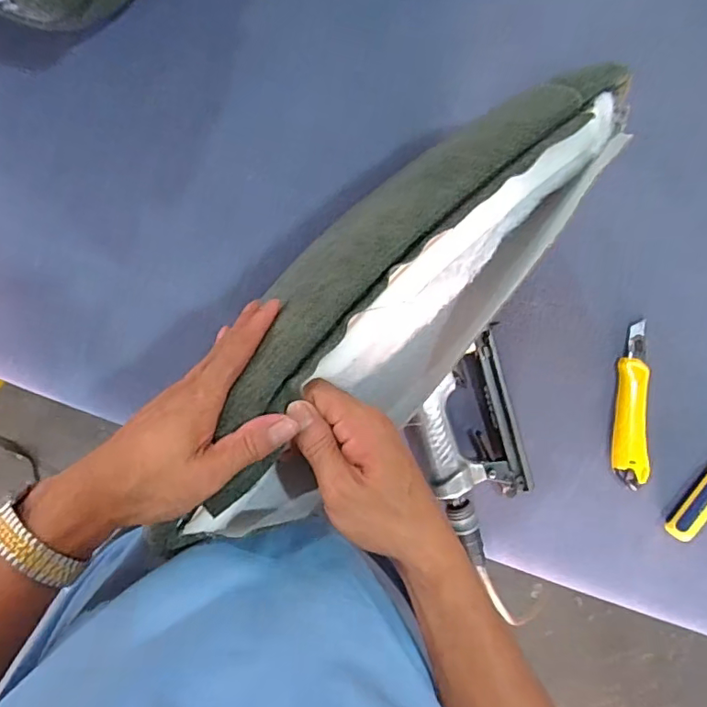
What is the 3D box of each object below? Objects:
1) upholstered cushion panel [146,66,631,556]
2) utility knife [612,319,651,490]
[{"bbox_3d":[0.026,-0.027,0.350,0.127,0.063,0.378,42,93,-8],"label":"upholstered cushion panel"},{"bbox_3d":[0.295,0.055,0.565,0.032,0.022,0.171,0,93,-8],"label":"utility knife"}]

